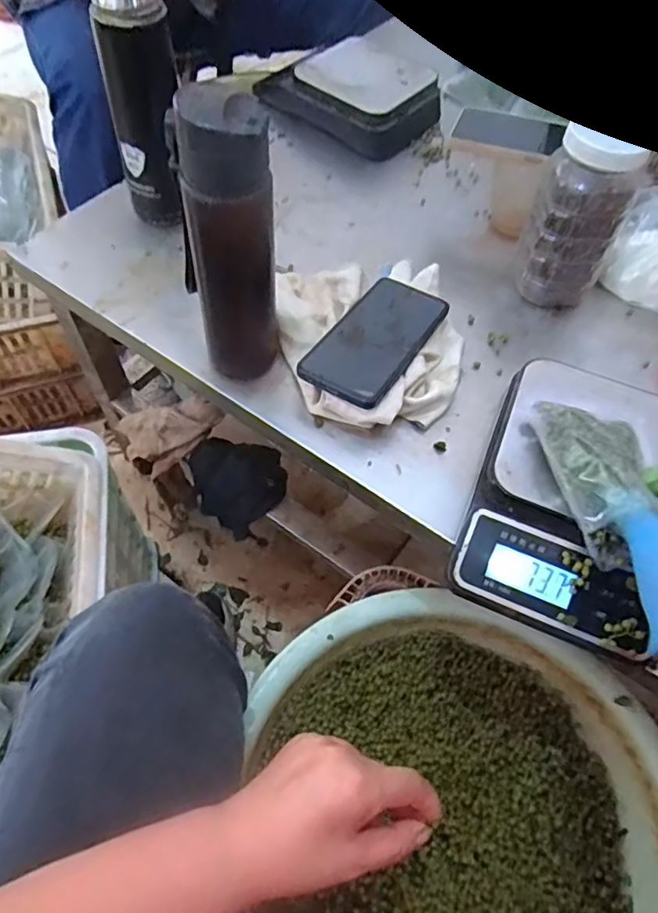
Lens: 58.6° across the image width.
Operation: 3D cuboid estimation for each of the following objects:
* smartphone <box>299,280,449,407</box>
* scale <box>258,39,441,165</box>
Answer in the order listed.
[{"bbox_3d":[0.044,-0.109,0.534,0.078,0.014,0.165,27,55,16],"label":"smartphone"},{"bbox_3d":[0.028,-0.483,0.774,0.225,0.061,0.148,35,63,18],"label":"scale"}]

